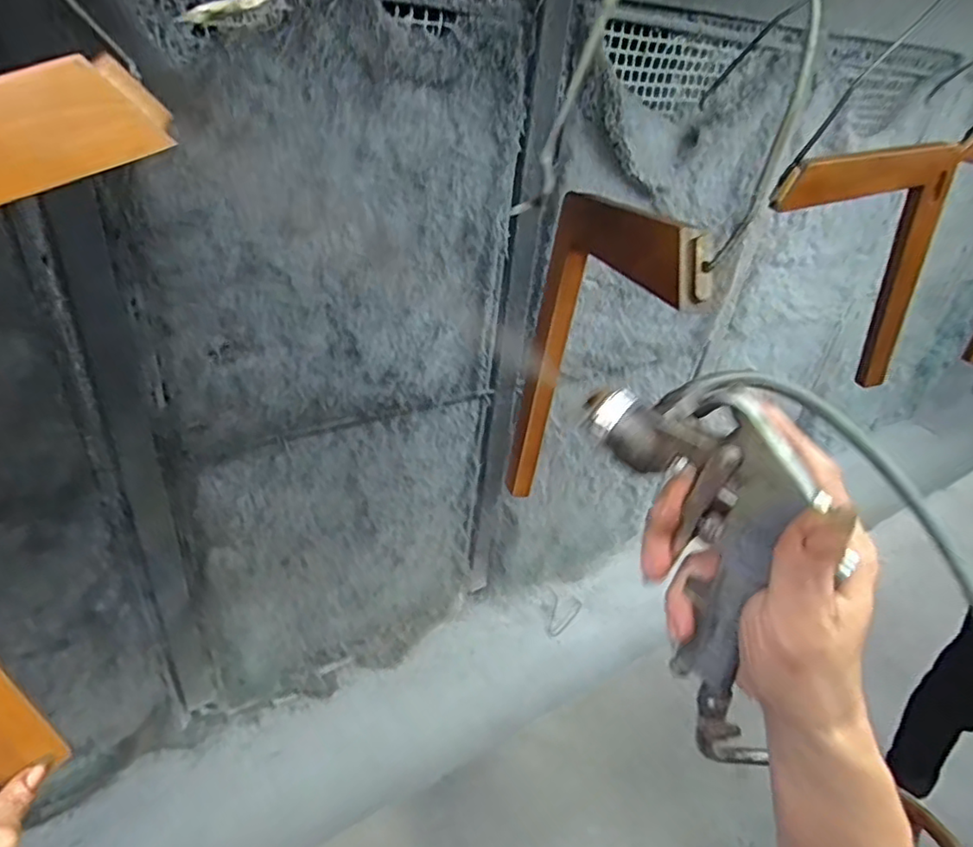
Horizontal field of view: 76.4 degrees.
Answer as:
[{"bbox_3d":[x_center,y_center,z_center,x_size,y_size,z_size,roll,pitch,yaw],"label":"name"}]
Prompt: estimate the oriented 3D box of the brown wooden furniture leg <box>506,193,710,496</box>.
[{"bbox_3d":[0.105,-0.028,0.749,0.034,0.490,0.337,-3,34,-16],"label":"brown wooden furniture leg"}]

